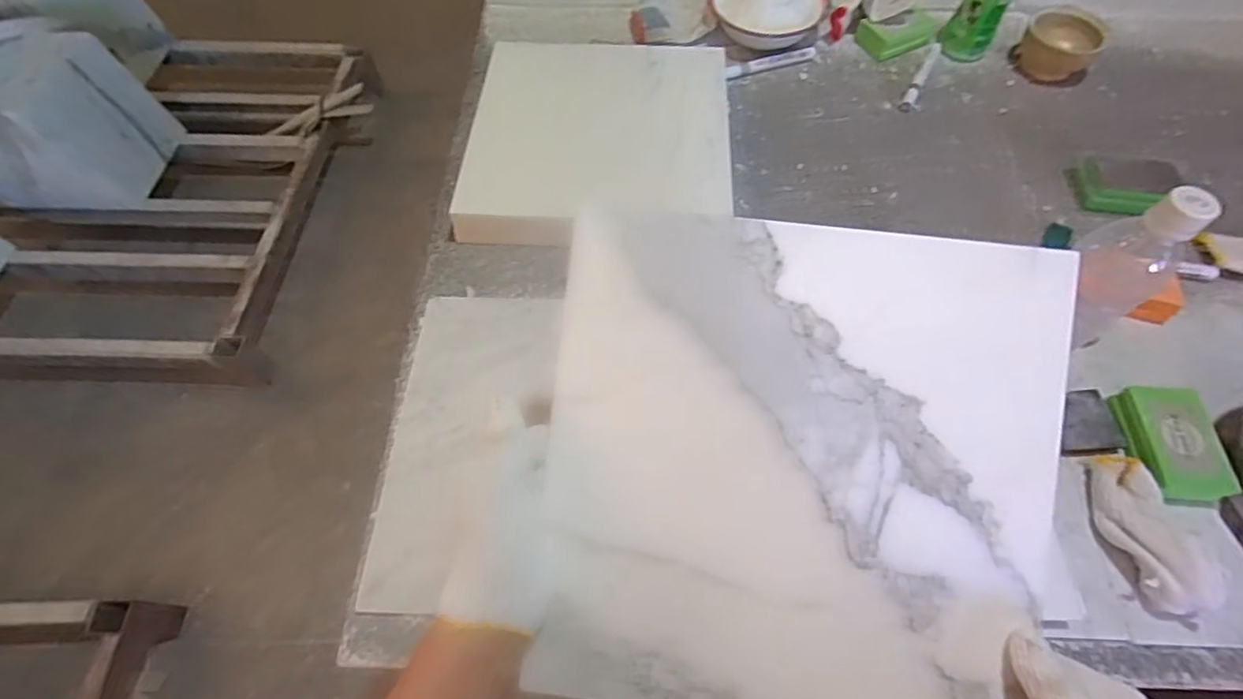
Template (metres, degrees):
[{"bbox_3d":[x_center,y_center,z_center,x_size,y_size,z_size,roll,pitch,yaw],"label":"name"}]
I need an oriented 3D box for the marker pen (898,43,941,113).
[{"bbox_3d":[0.405,-0.369,0.770,0.017,0.016,0.142,27,67,16],"label":"marker pen"}]

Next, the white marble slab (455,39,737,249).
[{"bbox_3d":[-0.023,-0.260,0.683,0.300,0.047,0.318,3,61,4],"label":"white marble slab"}]

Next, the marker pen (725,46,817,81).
[{"bbox_3d":[0.209,-0.397,0.787,0.138,0.012,0.017,-17,61,-7],"label":"marker pen"}]

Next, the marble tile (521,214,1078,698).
[{"bbox_3d":[0.105,0.074,0.343,0.292,0.009,0.294,6,89,4],"label":"marble tile"}]

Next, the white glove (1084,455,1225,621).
[{"bbox_3d":[0.421,0.143,0.454,0.051,0.036,0.125,-8,61,-2],"label":"white glove"}]

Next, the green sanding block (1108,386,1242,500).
[{"bbox_3d":[0.475,0.079,0.488,0.069,0.018,0.096,-1,61,2],"label":"green sanding block"}]

